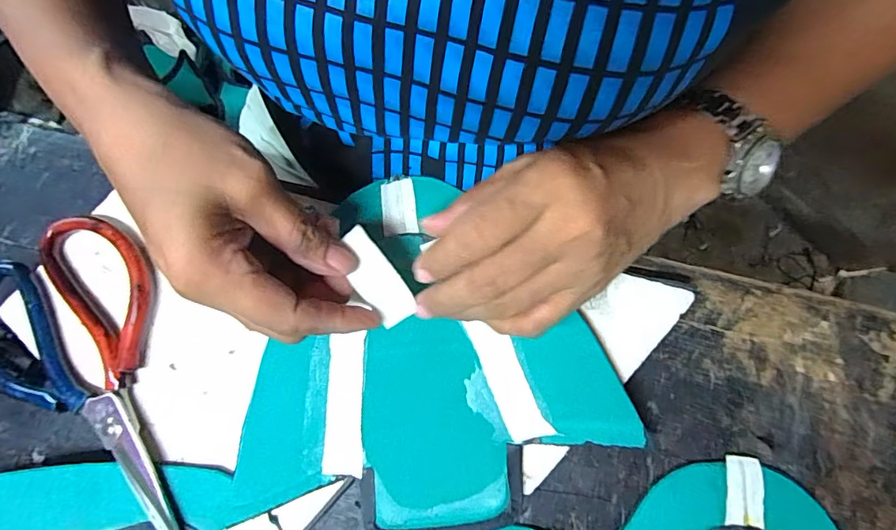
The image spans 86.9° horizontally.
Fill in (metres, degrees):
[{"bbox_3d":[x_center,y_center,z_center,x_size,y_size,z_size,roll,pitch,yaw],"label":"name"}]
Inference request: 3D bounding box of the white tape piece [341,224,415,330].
[{"bbox_3d":[-0.036,0.006,0.234,0.021,0.005,0.049,-36,99,-1],"label":"white tape piece"}]

